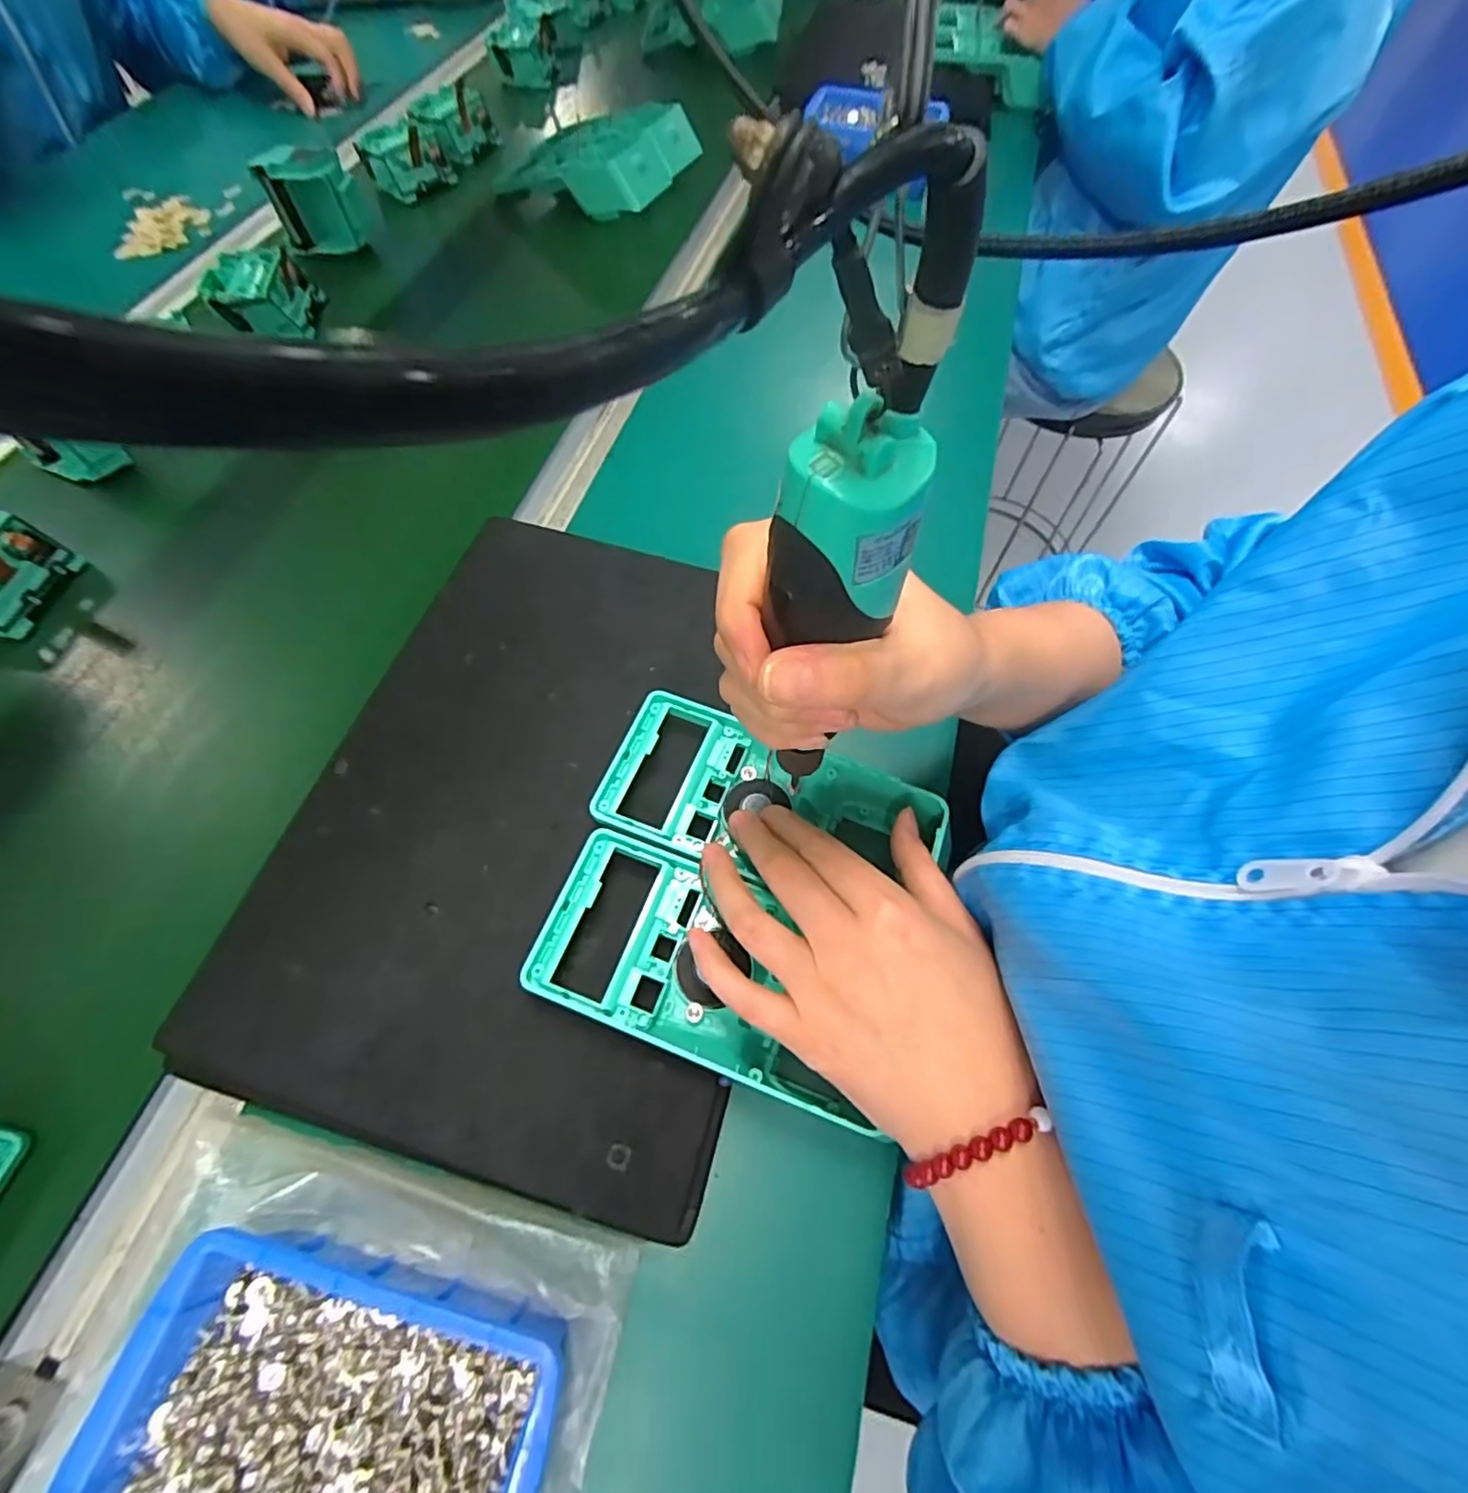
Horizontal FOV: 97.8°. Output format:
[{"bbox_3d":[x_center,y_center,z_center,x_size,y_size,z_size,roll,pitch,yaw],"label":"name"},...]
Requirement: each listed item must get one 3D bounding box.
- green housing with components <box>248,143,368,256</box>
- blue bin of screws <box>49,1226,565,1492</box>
[{"bbox_3d":[-0.397,-0.515,0.603,0.074,0.067,0.037,-21,64,-12],"label":"green housing with components"},{"bbox_3d":[-0.147,0.247,0.228,0.156,0.047,0.098,11,62,5],"label":"blue bin of screws"}]

